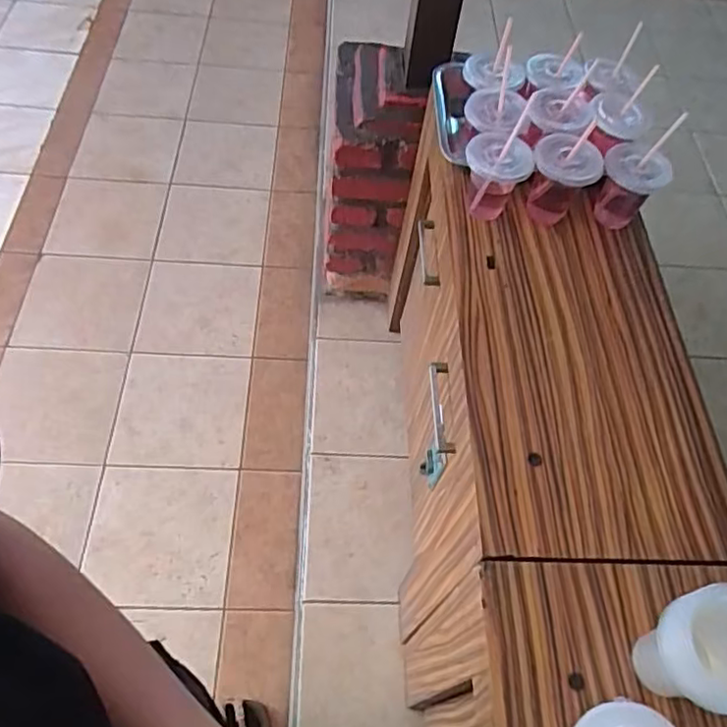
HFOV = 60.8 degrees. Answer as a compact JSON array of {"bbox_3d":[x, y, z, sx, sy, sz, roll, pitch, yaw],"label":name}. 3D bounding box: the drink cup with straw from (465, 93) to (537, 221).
[{"bbox_3d":[0.183,-0.274,0.845,0.085,0.138,0.082,3,58,-4],"label":"drink cup with straw"}]

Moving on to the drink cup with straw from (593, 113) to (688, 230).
[{"bbox_3d":[0.373,-0.260,0.850,0.083,0.161,0.074,32,61,14],"label":"drink cup with straw"}]

